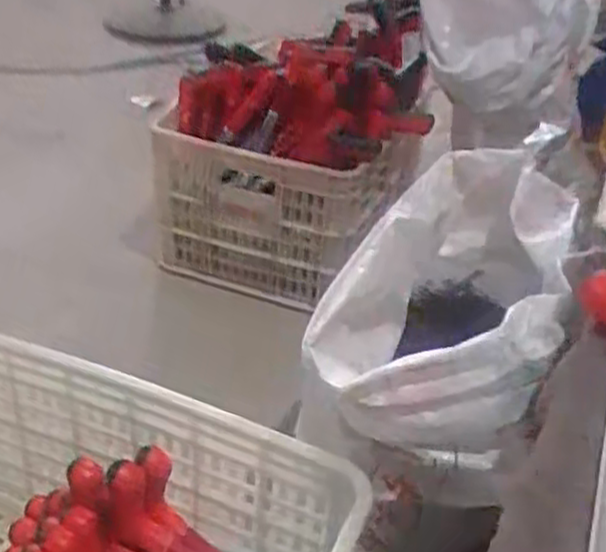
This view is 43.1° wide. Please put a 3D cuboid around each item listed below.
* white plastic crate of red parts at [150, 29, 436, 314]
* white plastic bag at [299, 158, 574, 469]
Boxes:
[{"bbox_3d":[-0.005,-0.206,1.536,0.435,0.448,0.413,21,39,22],"label":"white plastic crate of red parts"},{"bbox_3d":[0.179,0.044,0.944,0.253,0.264,0.406,19,38,19],"label":"white plastic bag"}]

